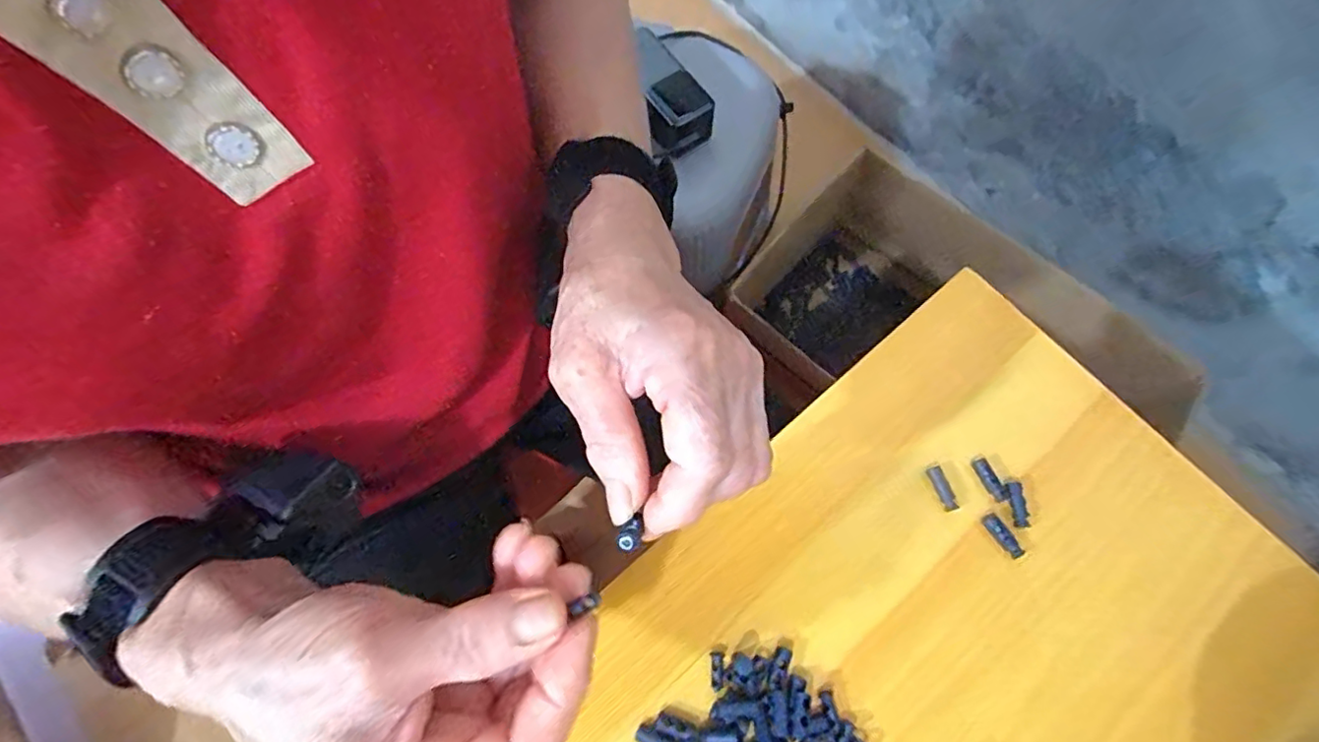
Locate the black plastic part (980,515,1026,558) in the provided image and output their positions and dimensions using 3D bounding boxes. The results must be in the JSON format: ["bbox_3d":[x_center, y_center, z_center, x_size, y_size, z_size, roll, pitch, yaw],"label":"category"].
[{"bbox_3d":[0.177,0.086,0.302,0.009,0.004,0.025,-30,74,-11],"label":"black plastic part"}]

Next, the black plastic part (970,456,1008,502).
[{"bbox_3d":[0.175,0.058,0.311,0.008,0.004,0.024,-20,73,-8],"label":"black plastic part"}]

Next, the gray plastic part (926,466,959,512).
[{"bbox_3d":[0.149,0.062,0.309,0.007,0.004,0.023,-18,72,-7],"label":"gray plastic part"}]

